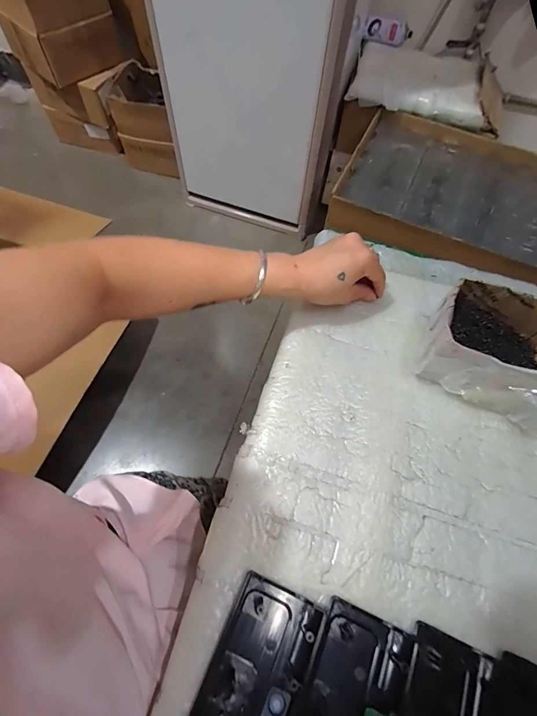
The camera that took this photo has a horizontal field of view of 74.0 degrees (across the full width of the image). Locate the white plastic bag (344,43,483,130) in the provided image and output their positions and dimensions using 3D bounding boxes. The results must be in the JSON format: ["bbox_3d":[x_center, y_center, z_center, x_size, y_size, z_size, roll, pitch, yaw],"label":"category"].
[{"bbox_3d":[0.509,-0.933,1.200,0.431,0.065,0.311,17,65,5],"label":"white plastic bag"}]

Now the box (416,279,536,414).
[{"bbox_3d":[0.234,-0.008,0.361,0.135,0.071,0.102,29,65,12],"label":"box"}]

